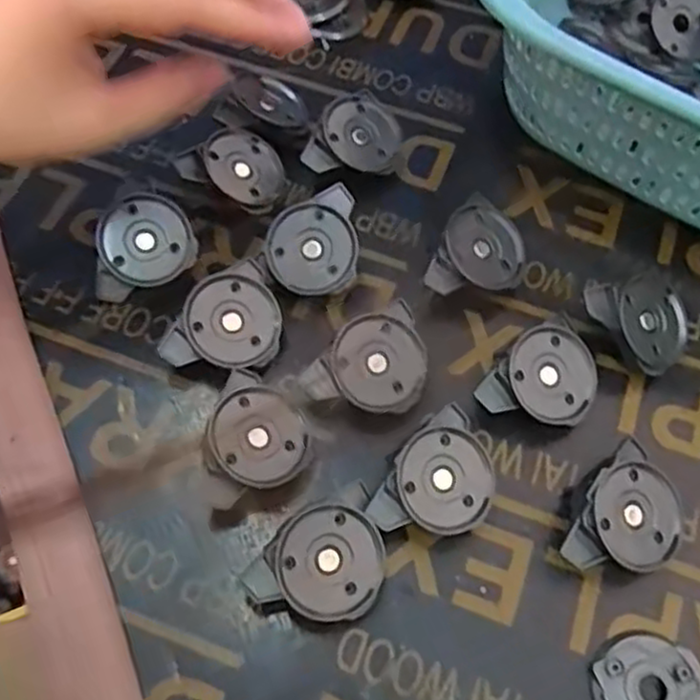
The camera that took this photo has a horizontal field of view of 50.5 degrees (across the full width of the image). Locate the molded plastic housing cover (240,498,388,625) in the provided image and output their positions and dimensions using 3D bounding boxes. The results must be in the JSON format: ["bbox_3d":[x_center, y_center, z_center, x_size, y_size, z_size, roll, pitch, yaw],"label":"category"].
[{"bbox_3d":[-0.011,0.082,0.289,0.046,0.015,0.045,32,71,-8],"label":"molded plastic housing cover"}]

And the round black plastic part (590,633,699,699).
[{"bbox_3d":[0.114,0.130,0.281,0.042,0.005,0.039,0,62,-1],"label":"round black plastic part"}]

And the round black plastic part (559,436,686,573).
[{"bbox_3d":[0.109,0.070,0.302,0.044,0.019,0.053,46,70,-4],"label":"round black plastic part"}]

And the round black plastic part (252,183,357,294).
[{"bbox_3d":[-0.020,-0.051,0.355,0.048,0.013,0.048,0,95,4],"label":"round black plastic part"}]

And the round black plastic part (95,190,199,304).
[{"bbox_3d":[-0.101,-0.051,0.354,0.049,0.013,0.043,-20,102,-9],"label":"round black plastic part"}]

